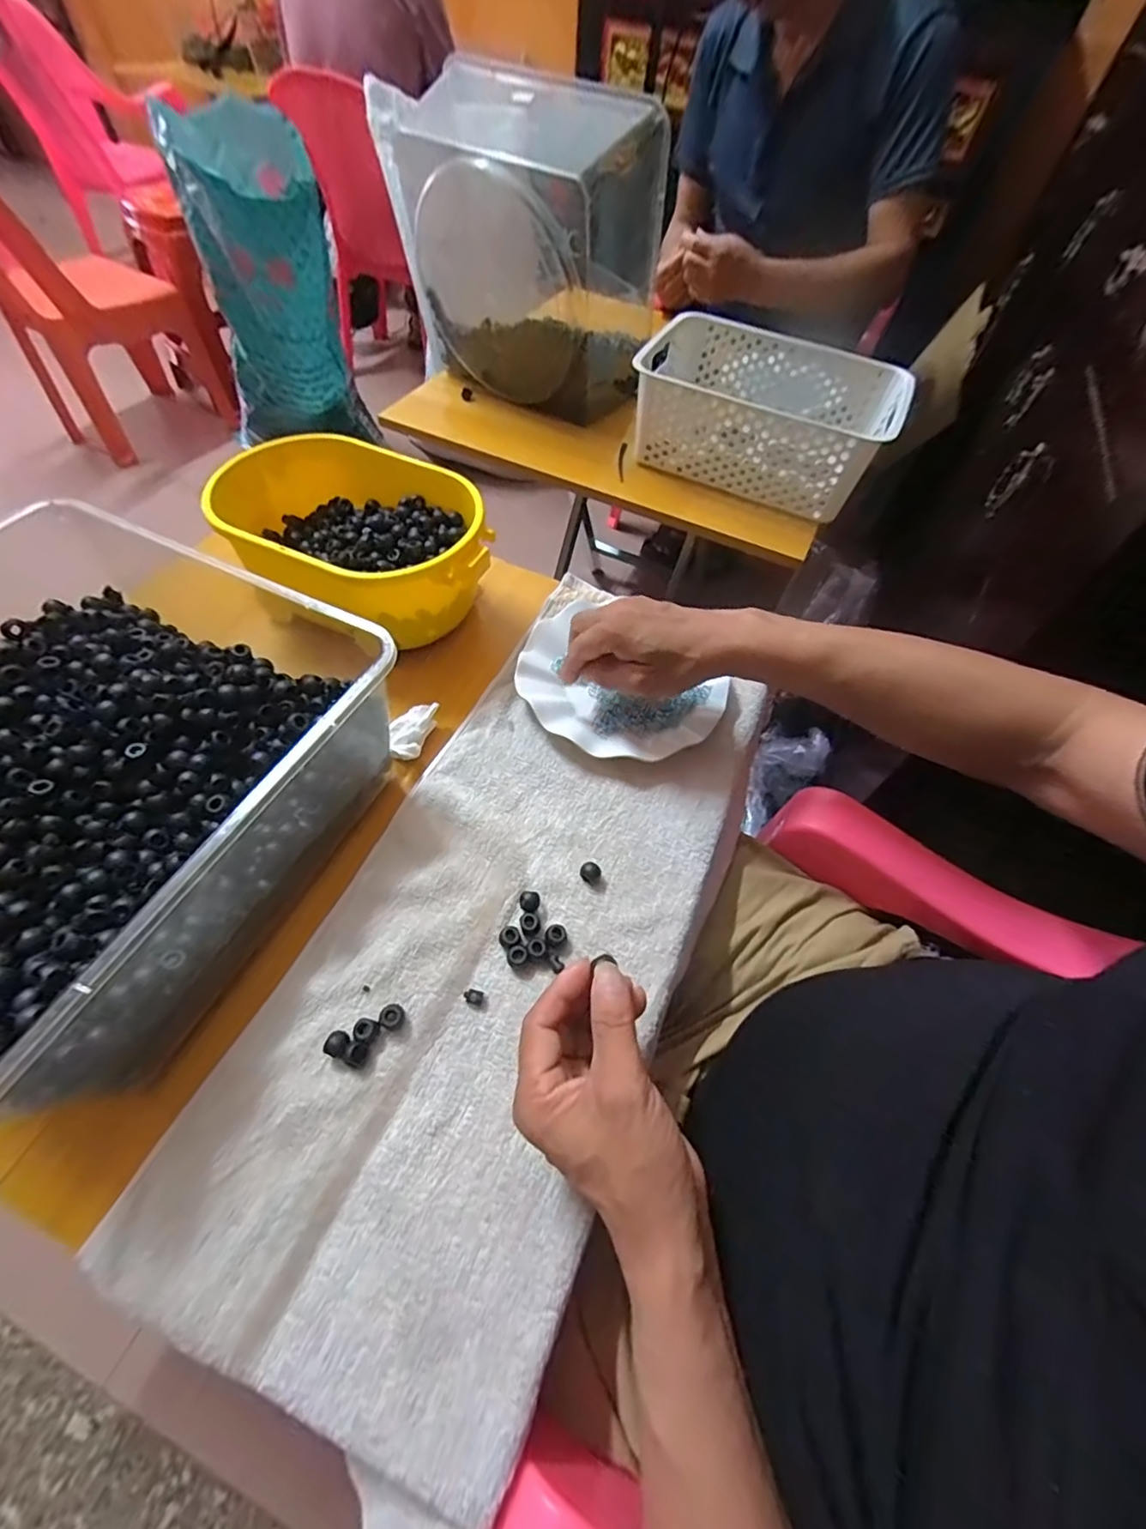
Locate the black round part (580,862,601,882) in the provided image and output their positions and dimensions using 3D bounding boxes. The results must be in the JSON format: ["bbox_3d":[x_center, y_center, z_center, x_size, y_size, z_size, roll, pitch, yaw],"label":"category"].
[{"bbox_3d":[0.013,0.079,0.412,0.014,0.012,0.011,13,56,5],"label":"black round part"}]

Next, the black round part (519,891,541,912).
[{"bbox_3d":[-0.030,0.097,0.397,0.015,0.007,0.016,2,56,-3],"label":"black round part"}]

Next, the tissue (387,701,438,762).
[{"bbox_3d":[-0.133,-0.028,0.459,0.028,0.019,0.058,13,56,4],"label":"tissue"}]

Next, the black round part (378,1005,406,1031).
[{"bbox_3d":[-0.114,0.158,0.352,0.014,0.010,0.015,2,56,-3],"label":"black round part"}]

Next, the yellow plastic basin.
[{"bbox_3d":[-0.197,-0.204,0.507,0.244,0.080,0.177,29,59,15],"label":"yellow plastic basin"}]

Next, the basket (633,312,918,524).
[{"bbox_3d":[0.241,-0.446,0.717,0.311,0.108,0.226,25,58,12],"label":"basket"}]

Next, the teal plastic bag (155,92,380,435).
[{"bbox_3d":[-0.645,-0.953,1.210,0.292,0.569,0.281,-21,60,-17],"label":"teal plastic bag"}]

